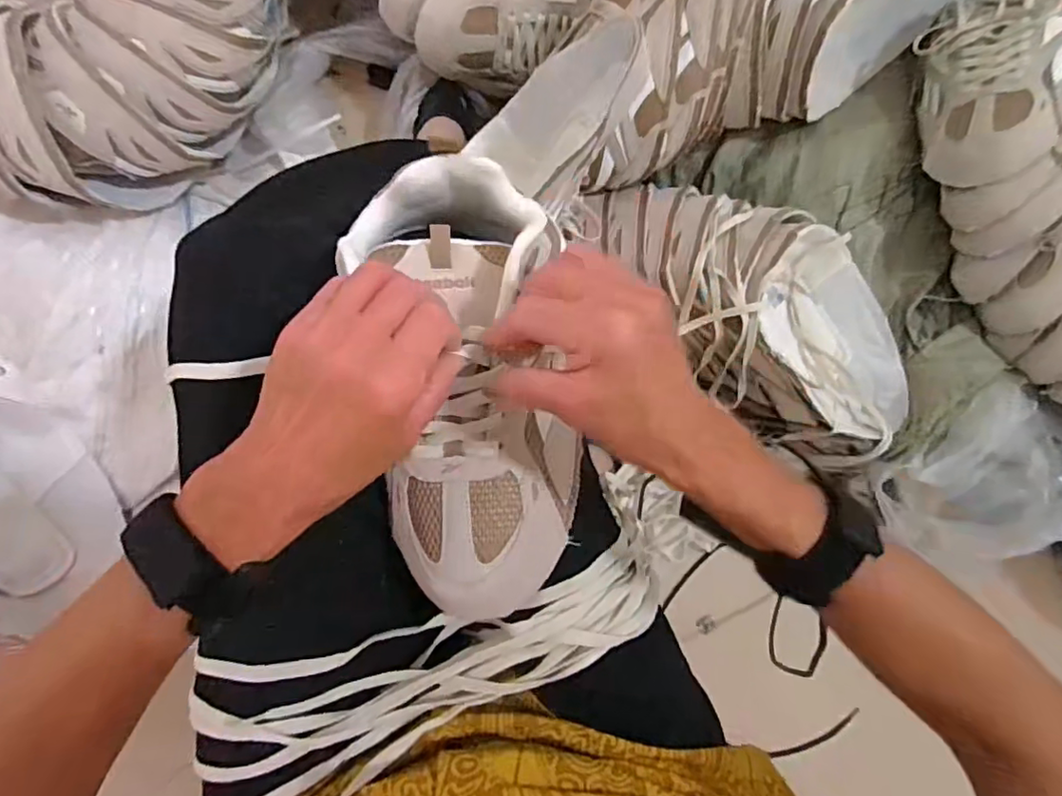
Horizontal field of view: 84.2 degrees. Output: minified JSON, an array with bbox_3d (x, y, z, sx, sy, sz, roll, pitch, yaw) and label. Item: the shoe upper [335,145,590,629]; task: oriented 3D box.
[{"bbox_3d":[-0.034,-0.007,0.331,0.111,0.084,0.247,-6,87,-3],"label":"shoe upper"}]

